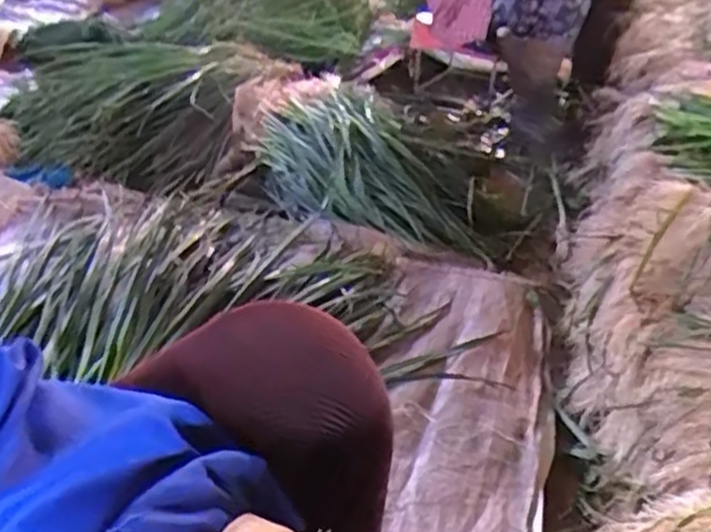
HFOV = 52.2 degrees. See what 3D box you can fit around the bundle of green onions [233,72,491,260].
[{"bbox_3d":[-0.003,-0.206,1.374,0.294,0.132,0.650,-23,43,-33],"label":"bundle of green onions"}]

